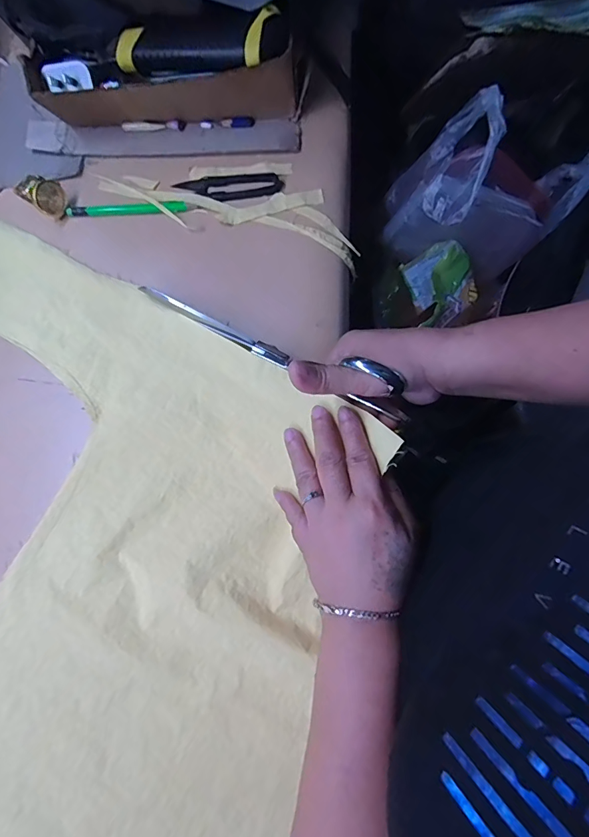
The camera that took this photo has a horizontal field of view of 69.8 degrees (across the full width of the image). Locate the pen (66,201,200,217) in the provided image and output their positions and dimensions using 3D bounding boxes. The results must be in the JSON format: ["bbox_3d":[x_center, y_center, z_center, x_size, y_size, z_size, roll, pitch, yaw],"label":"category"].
[{"bbox_3d":[-0.147,-0.188,0.381,0.115,0.005,0.011,-2,80,0],"label":"pen"}]

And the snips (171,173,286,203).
[{"bbox_3d":[-0.060,-0.209,0.380,0.097,0.007,0.026,1,80,0],"label":"snips"}]

